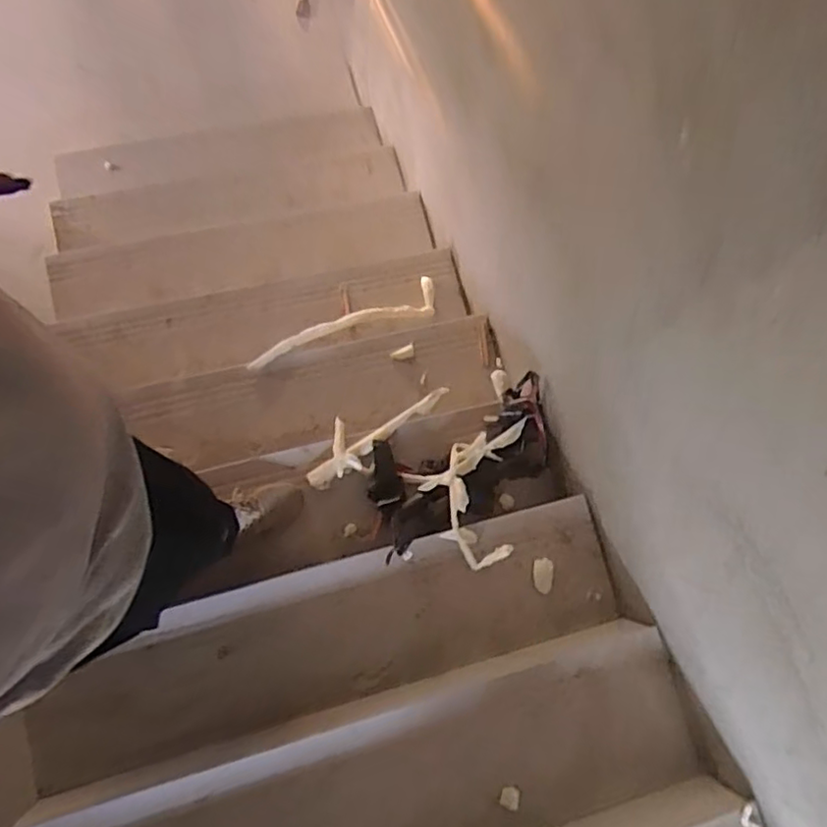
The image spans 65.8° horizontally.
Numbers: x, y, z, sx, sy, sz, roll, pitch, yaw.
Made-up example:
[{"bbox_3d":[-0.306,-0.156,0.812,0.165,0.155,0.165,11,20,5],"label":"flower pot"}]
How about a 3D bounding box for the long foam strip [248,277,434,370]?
[{"bbox_3d":[-0.180,-0.245,1.829,0.605,0.116,0.096,-29,71,-14],"label":"long foam strip"}]

